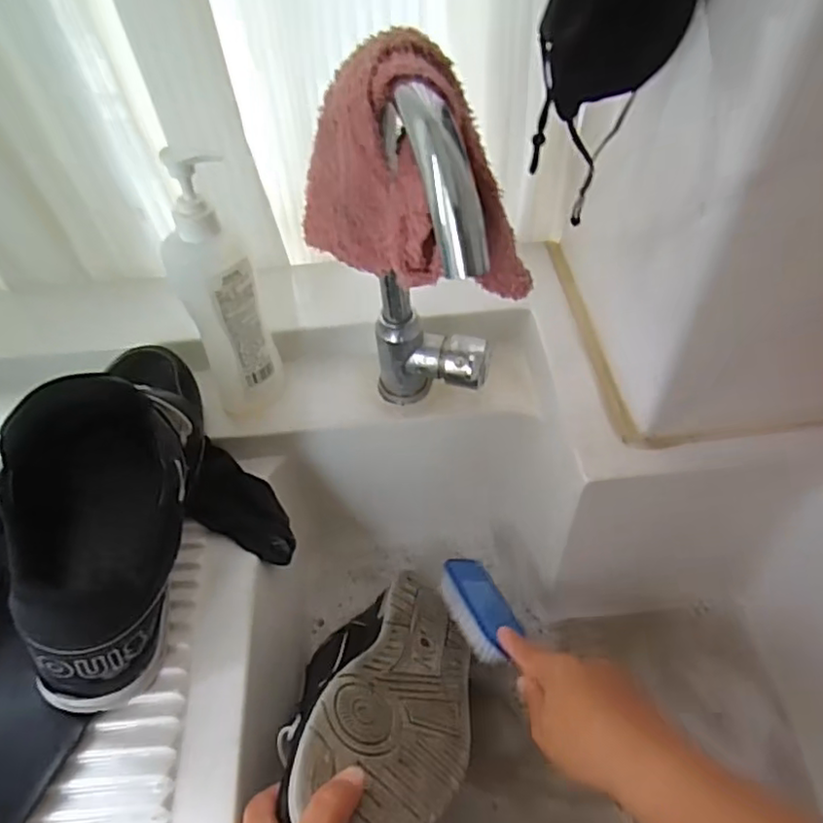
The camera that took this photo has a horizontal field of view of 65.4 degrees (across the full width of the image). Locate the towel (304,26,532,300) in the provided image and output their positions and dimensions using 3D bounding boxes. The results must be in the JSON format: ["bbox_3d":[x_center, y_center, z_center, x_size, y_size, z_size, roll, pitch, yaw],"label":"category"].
[{"bbox_3d":[-0.003,-0.144,0.371,0.086,0.135,0.154,-32,56,-20],"label":"towel"}]

